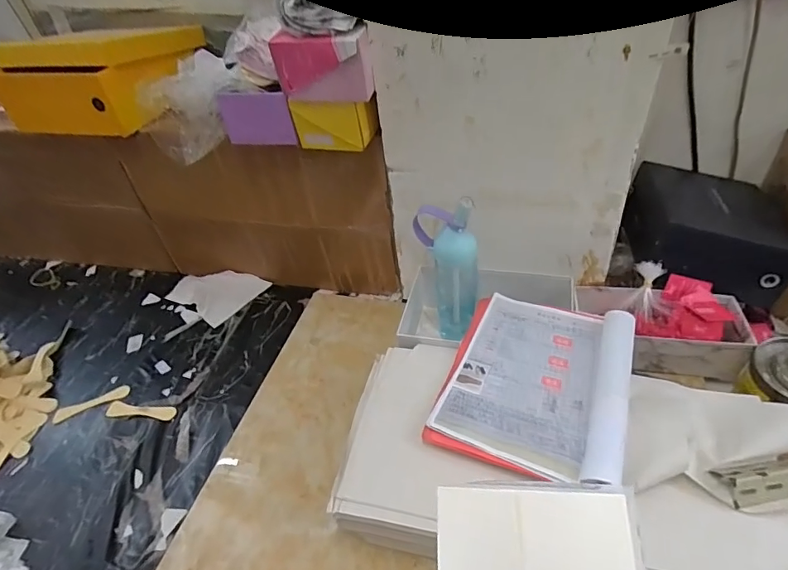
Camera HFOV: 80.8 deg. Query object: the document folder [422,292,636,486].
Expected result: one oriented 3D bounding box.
[{"bbox_3d":[0.215,0.132,0.698,0.249,0.027,0.308,12,44,22],"label":"document folder"}]

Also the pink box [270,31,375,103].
[{"bbox_3d":[-0.110,-0.331,0.711,0.146,0.091,0.046,5,43,14],"label":"pink box"}]

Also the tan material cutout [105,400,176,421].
[{"bbox_3d":[-0.504,0.250,0.920,0.151,0.005,0.033,3,41,13],"label":"tan material cutout"}]

